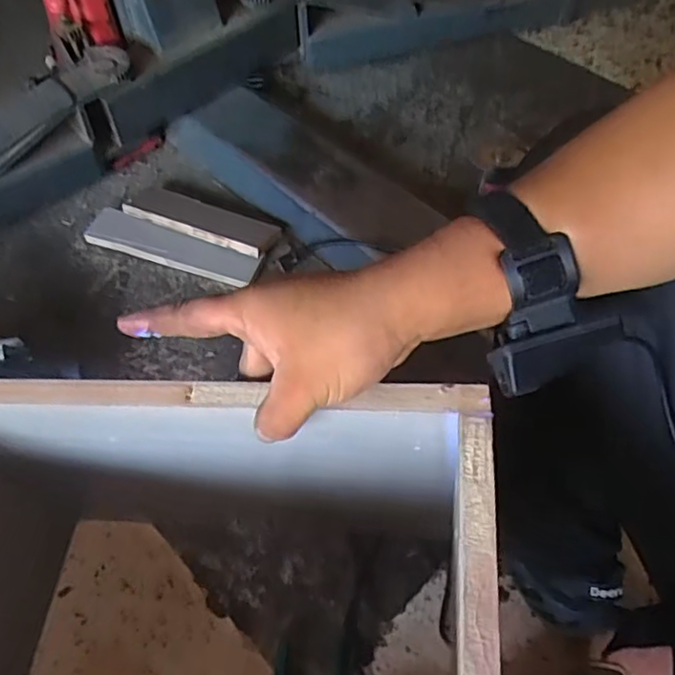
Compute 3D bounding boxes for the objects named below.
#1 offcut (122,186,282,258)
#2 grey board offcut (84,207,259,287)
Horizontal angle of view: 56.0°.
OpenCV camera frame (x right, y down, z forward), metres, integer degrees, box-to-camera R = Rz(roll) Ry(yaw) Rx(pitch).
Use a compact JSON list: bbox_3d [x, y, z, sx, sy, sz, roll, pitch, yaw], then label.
[{"bbox_3d":[-0.220,-0.193,1.017,0.258,0.017,0.091,20,47,16],"label":"offcut"},{"bbox_3d":[-0.260,-0.138,0.993,0.275,0.033,0.059,19,60,12],"label":"grey board offcut"}]

